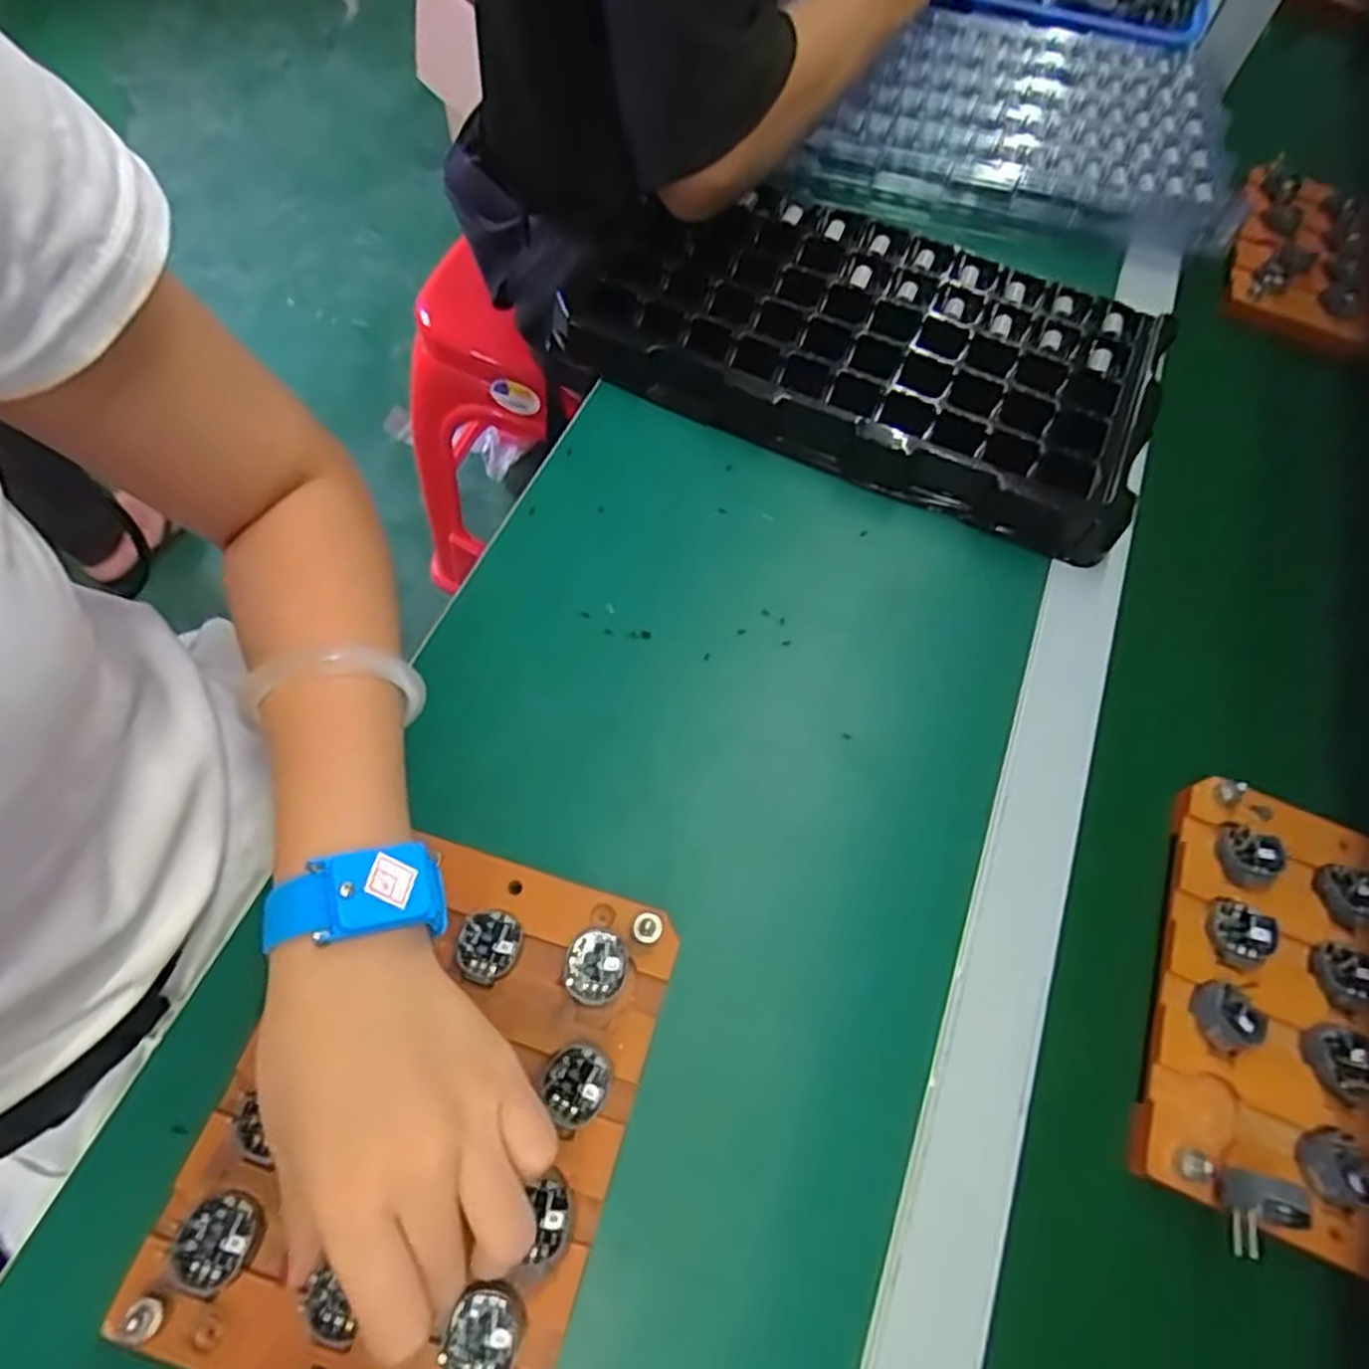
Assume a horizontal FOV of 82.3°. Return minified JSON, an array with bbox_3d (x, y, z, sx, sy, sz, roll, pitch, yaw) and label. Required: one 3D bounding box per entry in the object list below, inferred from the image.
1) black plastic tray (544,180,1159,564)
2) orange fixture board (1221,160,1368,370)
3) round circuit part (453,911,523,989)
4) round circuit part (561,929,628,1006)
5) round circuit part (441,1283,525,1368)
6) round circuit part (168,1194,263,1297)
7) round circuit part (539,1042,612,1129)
[{"bbox_3d":[0.119,-0.223,0.516,0.353,0.044,0.201,24,62,9],"label":"black plastic tray"},{"bbox_3d":[0.497,-0.323,0.604,0.149,0.041,0.162,21,62,7],"label":"orange fixture board"},{"bbox_3d":[-0.082,0.109,0.326,0.025,0.005,0.029,18,61,6],"label":"round circuit part"},{"bbox_3d":[-0.037,0.116,0.322,0.025,0.011,0.027,2,61,-3],"label":"round circuit part"},{"bbox_3d":[-0.068,0.224,0.266,0.023,0.009,0.031,16,61,5],"label":"round circuit part"},{"bbox_3d":[-0.164,0.196,0.275,0.026,0.004,0.029,16,61,4],"label":"round circuit part"},{"bbox_3d":[-0.042,0.155,0.303,0.025,0.010,0.027,2,61,-3],"label":"round circuit part"}]

